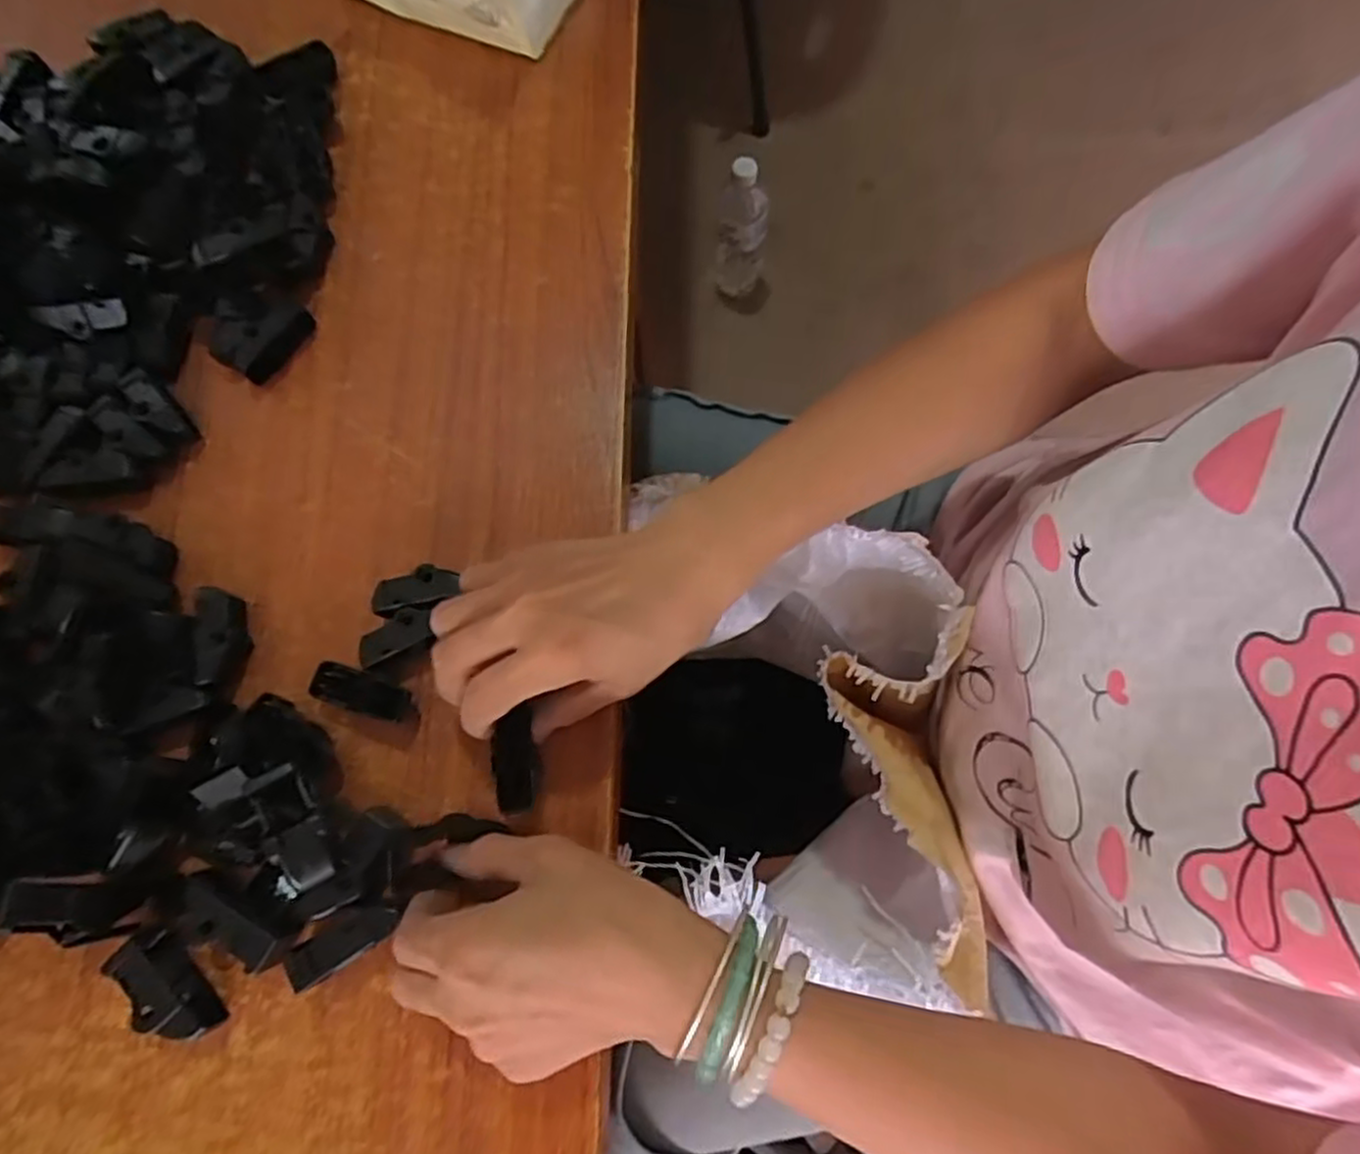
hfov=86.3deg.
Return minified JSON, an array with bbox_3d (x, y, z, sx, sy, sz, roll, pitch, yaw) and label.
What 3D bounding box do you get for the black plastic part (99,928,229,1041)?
[{"bbox_3d":[-0.214,0.172,0.301,0.053,0.024,0.015,40,79,10],"label":"black plastic part"}]

